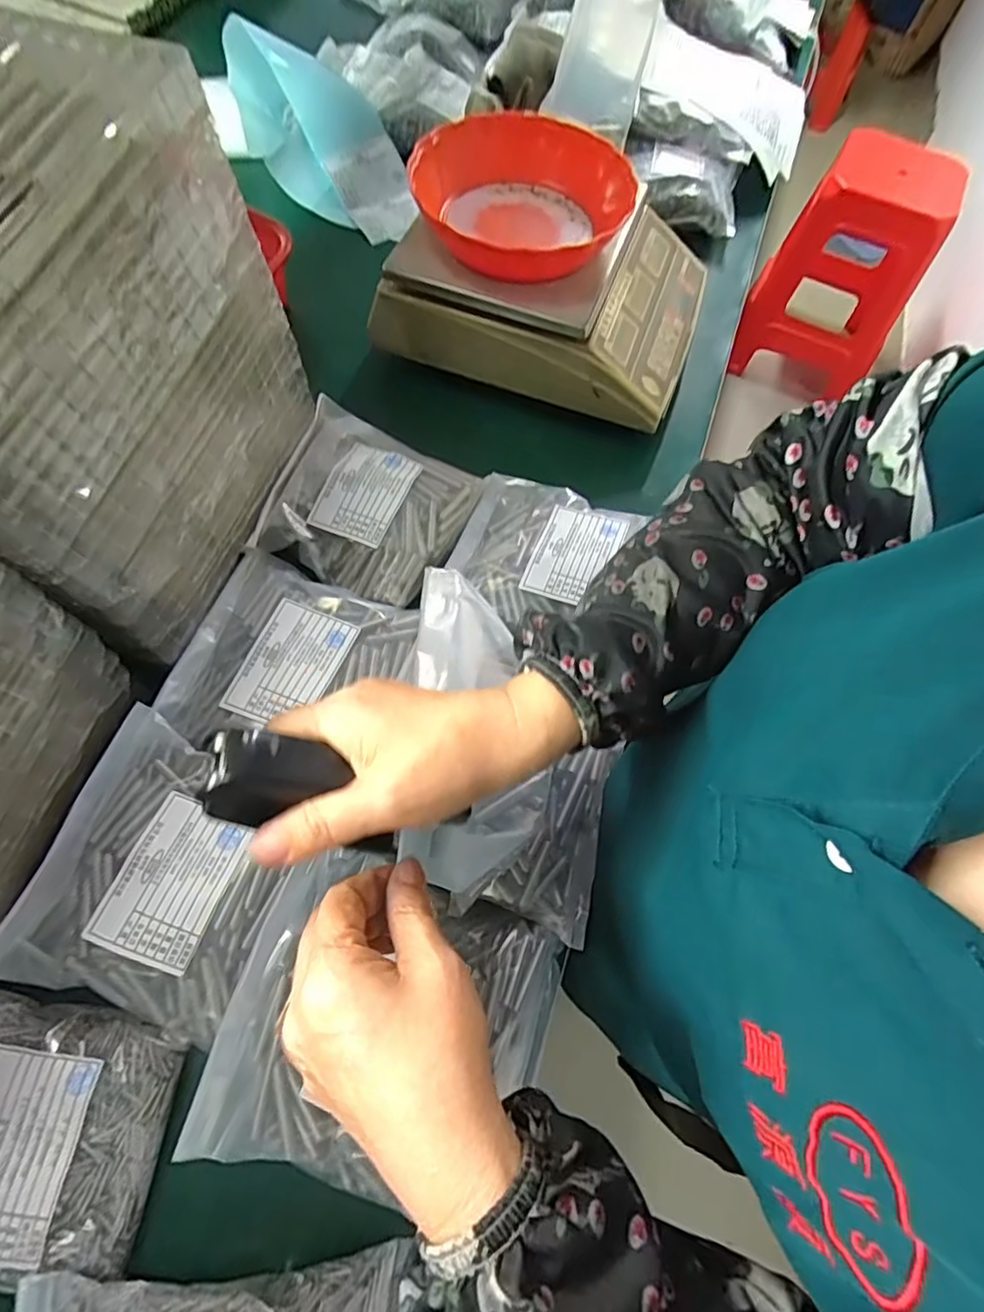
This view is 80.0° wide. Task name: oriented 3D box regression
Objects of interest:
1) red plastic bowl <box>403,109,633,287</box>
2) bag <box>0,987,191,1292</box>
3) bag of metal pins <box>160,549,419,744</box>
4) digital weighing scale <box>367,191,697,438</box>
[{"bbox_3d":[0.031,-0.438,0.570,0.200,0.061,0.184,1,65,-3],"label":"red plastic bowl"},{"bbox_3d":[-0.275,0.281,0.341,0.157,0.022,0.134,12,65,2],"label":"bag"},{"bbox_3d":[-0.168,0.001,0.469,0.171,0.042,0.162,22,65,7],"label":"bag of metal pins"},{"bbox_3d":[0.069,-0.413,0.640,0.301,0.096,0.301,17,65,5],"label":"digital weighing scale"}]

